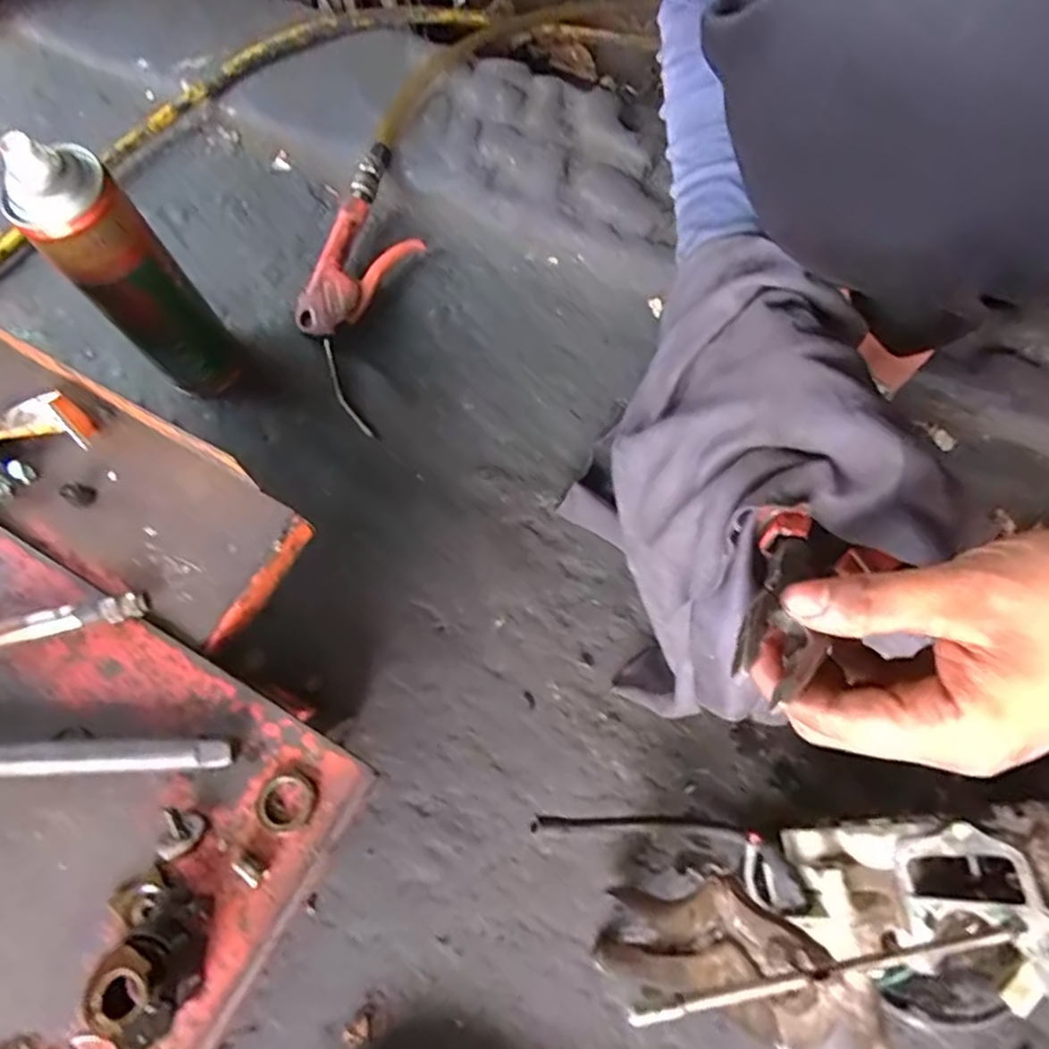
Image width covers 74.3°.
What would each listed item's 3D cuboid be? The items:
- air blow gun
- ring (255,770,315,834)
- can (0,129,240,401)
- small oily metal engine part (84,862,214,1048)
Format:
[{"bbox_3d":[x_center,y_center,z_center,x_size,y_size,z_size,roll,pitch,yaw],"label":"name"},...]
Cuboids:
[{"bbox_3d":[-0.143,-0.215,0.606,0.091,0.037,0.272,10,71,6],"label":"air blow gun"},{"bbox_3d":[-0.111,0.129,0.321,0.026,0.004,0.027,-1,70,2],"label":"ring"},{"bbox_3d":[-0.272,-0.167,0.494,0.061,0.223,0.048,-38,73,-11],"label":"can"},{"bbox_3d":[-0.156,0.178,0.290,0.039,0.034,0.062,-21,70,-5],"label":"small oily metal engine part"}]

